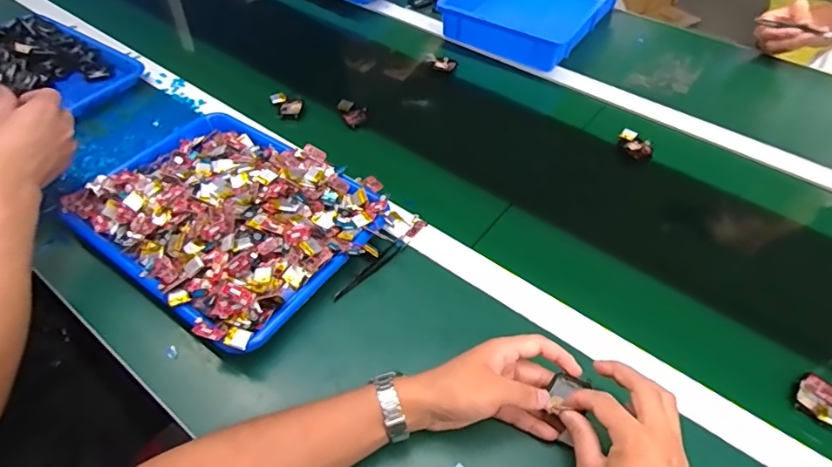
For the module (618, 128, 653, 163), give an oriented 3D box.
[{"bbox_3d":[0.321,-0.127,0.729,0.031,0.019,0.060,-14,51,-13],"label":"module"}]

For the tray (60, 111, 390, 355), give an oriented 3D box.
[{"bbox_3d":[-0.222,-0.038,0.591,0.323,0.056,0.252,31,56,23],"label":"tray"}]

